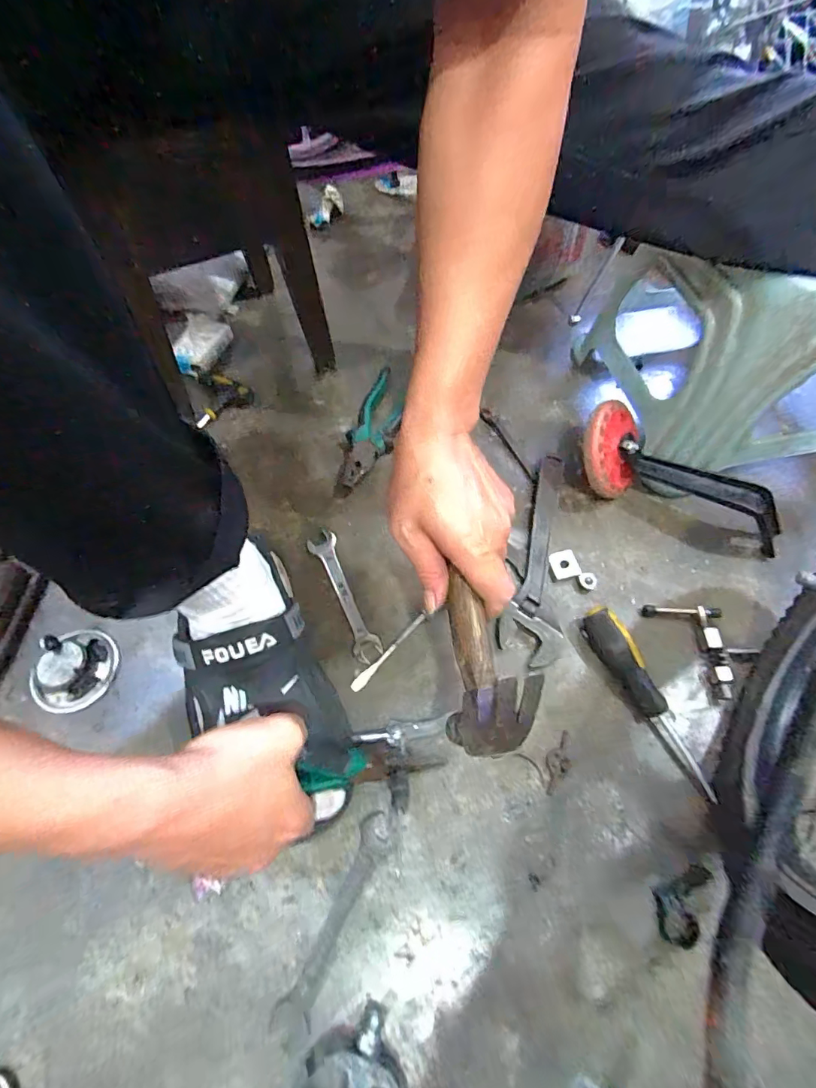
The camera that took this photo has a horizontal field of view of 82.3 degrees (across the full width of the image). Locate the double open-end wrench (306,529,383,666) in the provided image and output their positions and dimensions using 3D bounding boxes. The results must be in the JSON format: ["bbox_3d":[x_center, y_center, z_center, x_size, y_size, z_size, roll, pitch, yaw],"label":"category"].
[{"bbox_3d":[-0.065,0.049,0.469,0.028,0.005,0.147,-21,62,-13],"label":"double open-end wrench"}]

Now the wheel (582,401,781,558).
[{"bbox_3d":[0.295,-0.075,0.503,0.226,0.086,0.094,18,61,10],"label":"wheel"}]

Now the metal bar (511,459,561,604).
[{"bbox_3d":[0.141,-0.018,0.499,0.025,0.017,0.182,15,60,8],"label":"metal bar"}]

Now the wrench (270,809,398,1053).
[{"bbox_3d":[-0.050,0.272,0.342,0.025,0.005,0.138,24,62,13],"label":"wrench"}]

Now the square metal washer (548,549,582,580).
[{"bbox_3d":[0.161,0.021,0.484,0.027,0.006,0.030,-8,60,-5],"label":"square metal washer"}]

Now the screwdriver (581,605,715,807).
[{"bbox_3d":[0.209,0.133,0.412,0.026,0.031,0.167,-20,62,-12],"label":"screwdriver"}]

